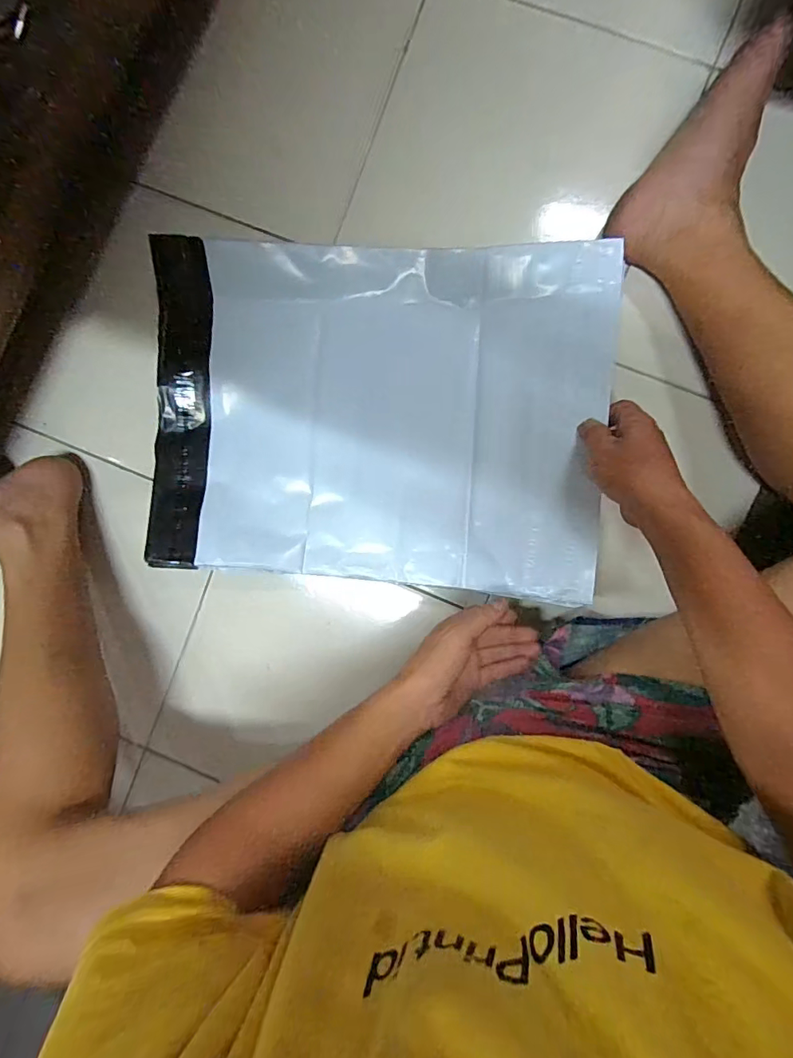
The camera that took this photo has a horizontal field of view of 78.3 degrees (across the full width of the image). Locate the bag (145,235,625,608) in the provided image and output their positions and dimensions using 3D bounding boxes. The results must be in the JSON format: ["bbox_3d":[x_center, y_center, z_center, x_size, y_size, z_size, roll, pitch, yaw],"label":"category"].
[{"bbox_3d":[-0.029,-0.114,0.491,0.453,0.058,0.334,5,97,7],"label":"bag"}]

